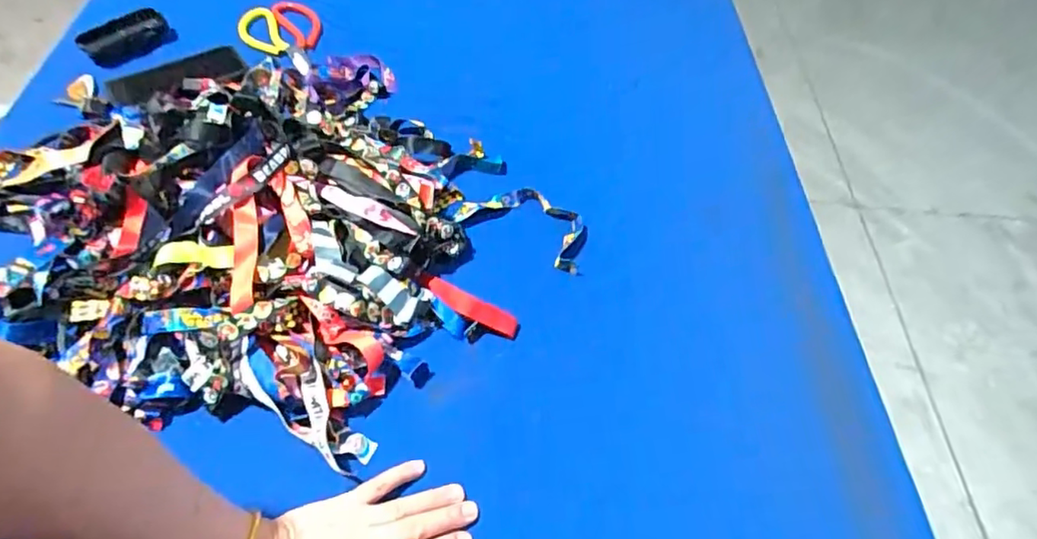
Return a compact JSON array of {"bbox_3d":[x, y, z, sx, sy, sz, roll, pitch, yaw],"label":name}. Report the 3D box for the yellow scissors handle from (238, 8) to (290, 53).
[{"bbox_3d":[-0.374,-0.341,0.841,0.058,0.016,0.104,-33,65,1],"label":"yellow scissors handle"}]

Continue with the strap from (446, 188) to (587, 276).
[{"bbox_3d":[0.006,-0.060,0.671,0.165,0.023,0.087,23,56,11],"label":"strap"}]

